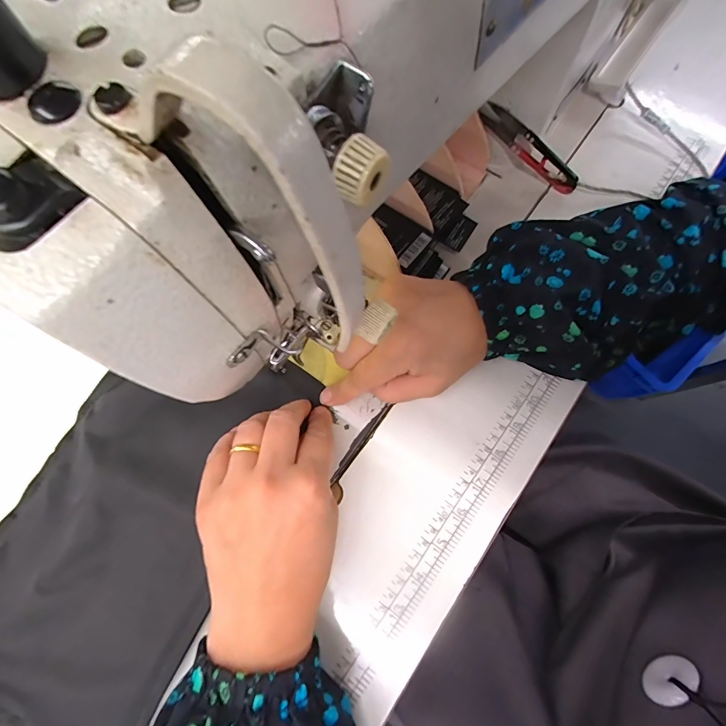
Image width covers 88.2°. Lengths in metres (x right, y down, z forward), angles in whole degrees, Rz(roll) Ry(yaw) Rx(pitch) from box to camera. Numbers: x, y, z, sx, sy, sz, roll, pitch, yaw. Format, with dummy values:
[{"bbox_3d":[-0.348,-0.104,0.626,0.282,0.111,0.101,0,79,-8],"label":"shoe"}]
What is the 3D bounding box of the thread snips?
[{"bbox_3d":[0.139,-0.178,0.313,0.107,0.022,0.006,29,74,-18],"label":"thread snips"}]

